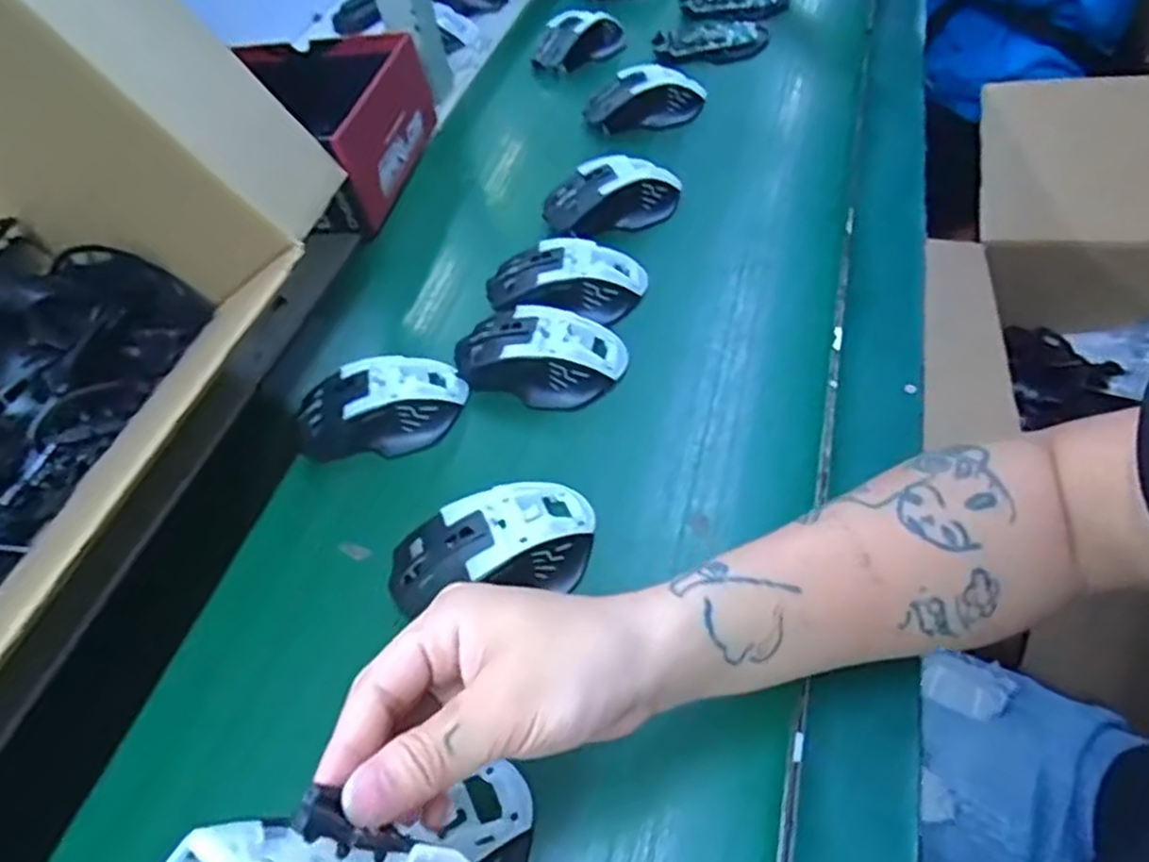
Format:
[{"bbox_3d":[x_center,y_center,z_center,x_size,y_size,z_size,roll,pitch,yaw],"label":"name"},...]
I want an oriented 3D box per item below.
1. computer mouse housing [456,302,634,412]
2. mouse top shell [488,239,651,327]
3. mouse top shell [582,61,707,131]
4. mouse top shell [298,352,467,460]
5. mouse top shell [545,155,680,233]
[{"bbox_3d":[-0.024,-0.054,0.489,0.111,0.033,0.065,6,55,16],"label":"computer mouse housing"},{"bbox_3d":[-0.008,-0.111,0.531,0.114,0.031,0.065,0,54,11],"label":"mouse top shell"},{"bbox_3d":[0.066,-0.315,0.680,0.110,0.033,0.065,-6,53,7],"label":"mouse top shell"},{"bbox_3d":[-0.131,-0.017,0.485,0.116,0.039,0.062,-17,52,-1],"label":"mouse top shell"},{"bbox_3d":[0.032,-0.193,0.595,0.118,0.038,0.060,-16,52,-1],"label":"mouse top shell"}]

